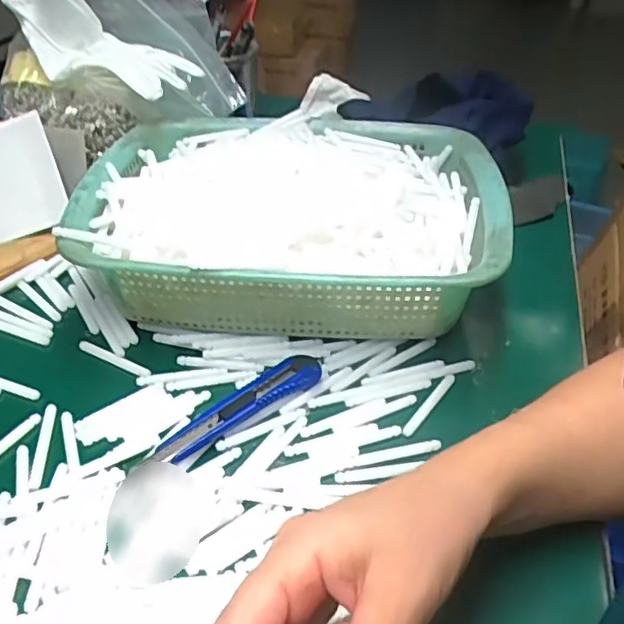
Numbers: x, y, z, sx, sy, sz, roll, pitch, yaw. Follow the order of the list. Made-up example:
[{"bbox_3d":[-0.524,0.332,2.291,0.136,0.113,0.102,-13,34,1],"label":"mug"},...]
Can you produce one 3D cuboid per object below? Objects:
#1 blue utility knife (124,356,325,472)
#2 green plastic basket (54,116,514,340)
[{"bbox_3d":[-0.046,0.060,0.382,0.124,0.013,0.027,-30,50,-31],"label":"blue utility knife"},{"bbox_3d":[-0.014,-0.067,0.476,0.290,0.084,0.217,5,41,3],"label":"green plastic basket"}]

